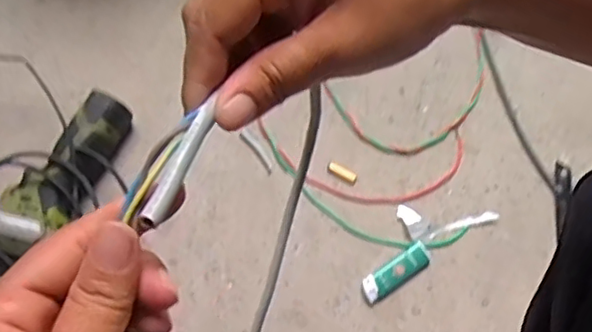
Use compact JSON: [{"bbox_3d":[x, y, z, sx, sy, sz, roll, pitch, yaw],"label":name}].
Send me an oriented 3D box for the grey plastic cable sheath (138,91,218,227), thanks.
[{"bbox_3d":[-0.043,-0.002,0.232,0.008,0.005,0.056,19,59,5],"label":"grey plastic cable sheath"}]

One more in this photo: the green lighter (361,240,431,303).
[{"bbox_3d":[0.105,0.110,0.638,0.079,0.010,0.026,-32,75,-11],"label":"green lighter"}]

